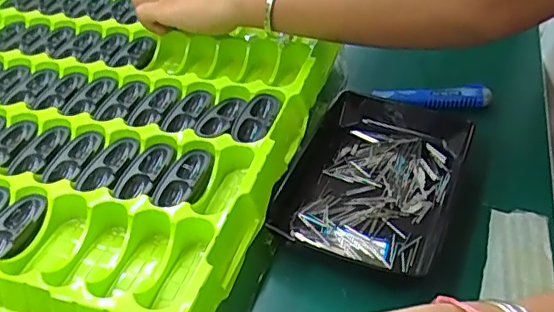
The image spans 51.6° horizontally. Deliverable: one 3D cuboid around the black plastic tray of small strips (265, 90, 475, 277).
[{"bbox_3d":[0.077,0.017,0.462,0.126,0.035,0.172,16,44,18],"label":"black plastic tray of small strips"}]

